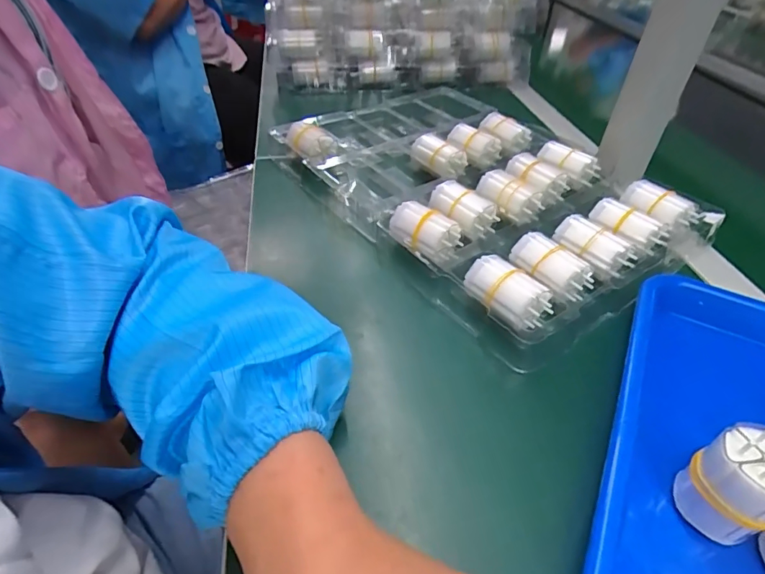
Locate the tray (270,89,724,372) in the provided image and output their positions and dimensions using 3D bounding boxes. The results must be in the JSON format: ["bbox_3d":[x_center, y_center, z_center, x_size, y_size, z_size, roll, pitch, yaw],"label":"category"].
[{"bbox_3d":[0.105,-0.120,0.492,0.306,0.043,0.402,-25,50,-27],"label":"tray"}]

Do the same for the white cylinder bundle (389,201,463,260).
[{"bbox_3d":[0.039,-0.050,0.409,0.068,0.035,0.044,23,46,20],"label":"white cylinder bundle"}]

